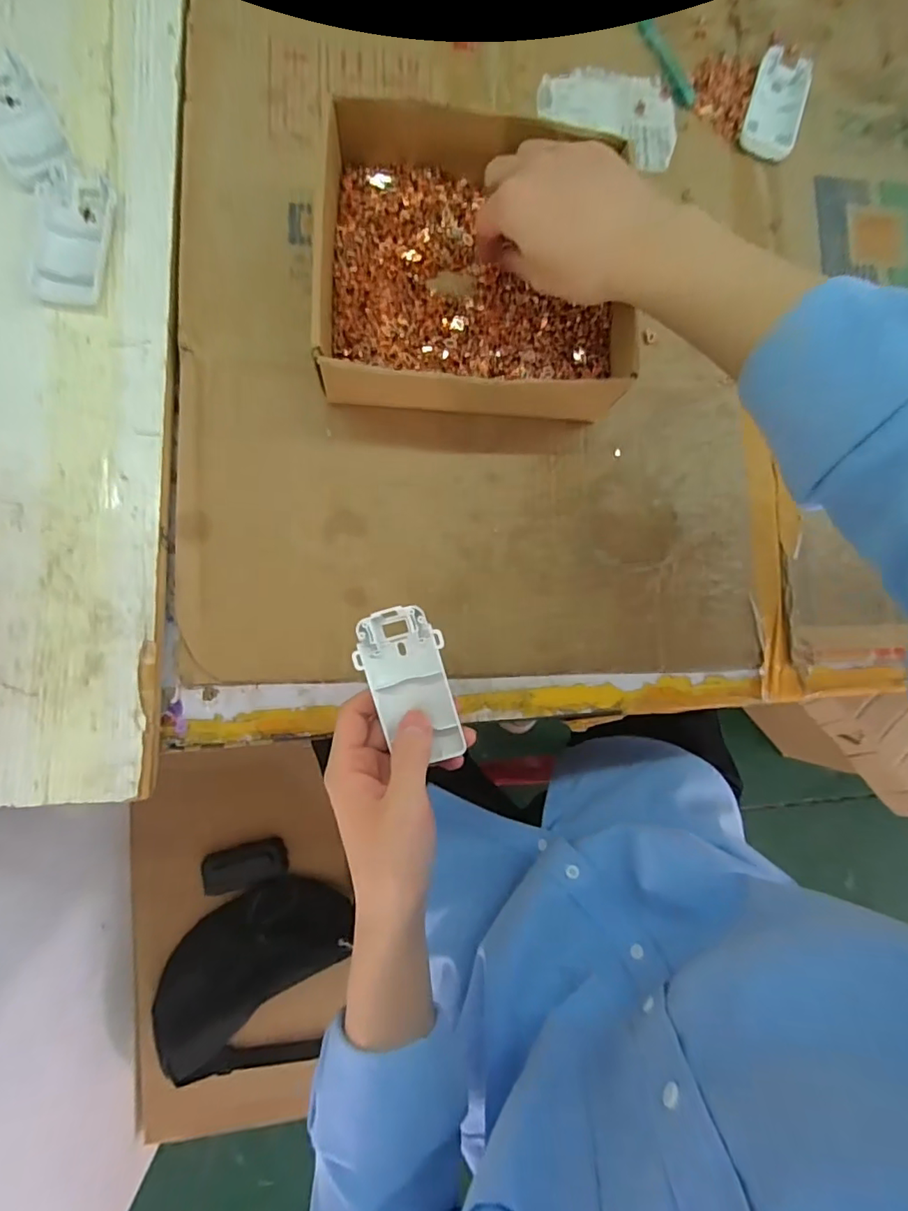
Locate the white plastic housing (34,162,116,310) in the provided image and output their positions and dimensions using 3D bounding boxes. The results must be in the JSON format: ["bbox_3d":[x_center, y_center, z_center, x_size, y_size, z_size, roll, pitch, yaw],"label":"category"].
[{"bbox_3d":[-0.266,-0.257,0.381,0.044,0.008,0.097,4,85,-6],"label":"white plastic housing"}]

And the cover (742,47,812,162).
[{"bbox_3d":[0.270,-0.419,0.458,0.044,0.014,0.092,17,84,-5],"label":"cover"}]

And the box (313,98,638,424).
[{"bbox_3d":[0.013,-0.236,0.382,0.210,0.061,0.191,4,85,-6],"label":"box"}]

